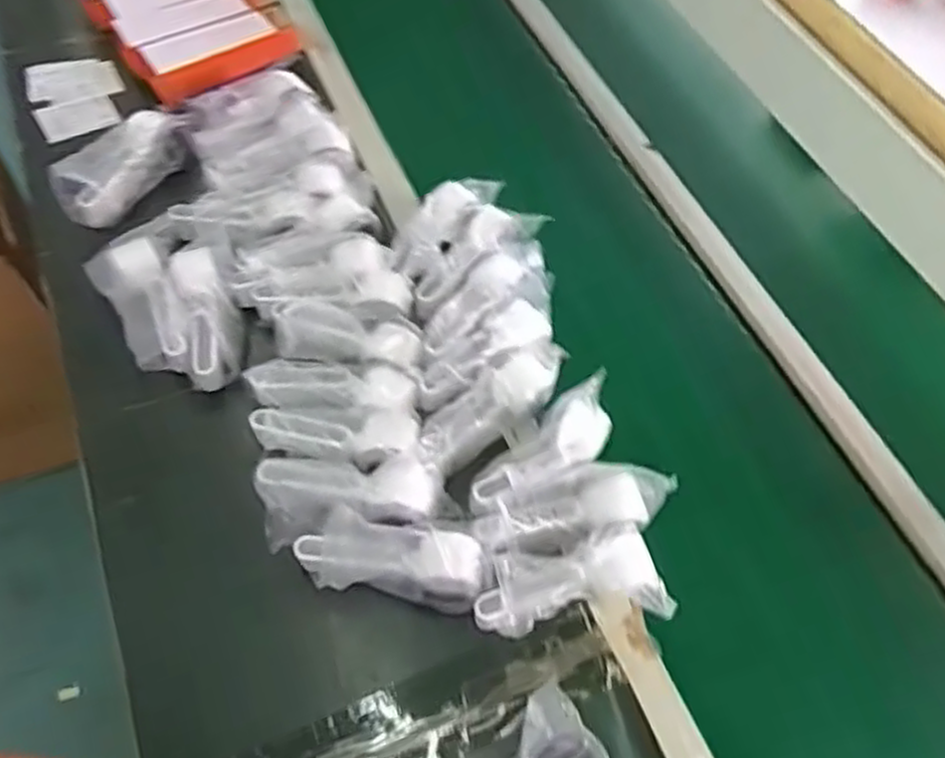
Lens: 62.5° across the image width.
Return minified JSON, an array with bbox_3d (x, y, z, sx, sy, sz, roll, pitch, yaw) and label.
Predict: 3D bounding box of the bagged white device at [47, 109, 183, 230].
[{"bbox_3d":[-0.431,-0.265,0.952,0.078,0.061,0.168,31,62,15],"label":"bagged white device"}]

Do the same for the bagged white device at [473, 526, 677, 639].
[{"bbox_3d":[0.088,0.186,0.702,0.174,0.054,0.077,-7,59,-8],"label":"bagged white device"}]

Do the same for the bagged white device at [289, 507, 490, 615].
[{"bbox_3d":[-0.074,0.161,0.706,0.170,0.053,0.071,9,58,2],"label":"bagged white device"}]

